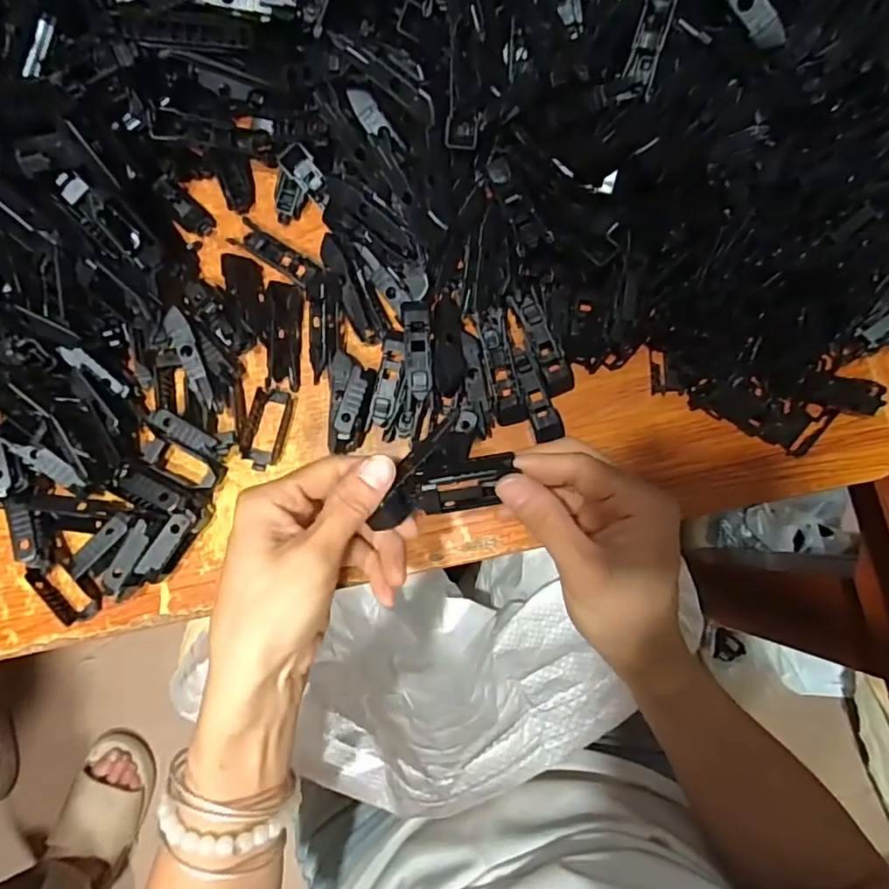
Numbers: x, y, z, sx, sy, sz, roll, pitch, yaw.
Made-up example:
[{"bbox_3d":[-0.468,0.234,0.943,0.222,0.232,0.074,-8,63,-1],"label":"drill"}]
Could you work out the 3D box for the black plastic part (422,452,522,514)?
[{"bbox_3d":[0.011,0.018,0.263,0.043,0.016,0.022,-9,82,-1],"label":"black plastic part"}]

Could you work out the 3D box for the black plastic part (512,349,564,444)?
[{"bbox_3d":[0.058,-0.032,0.353,0.019,0.011,0.059,-15,82,-2],"label":"black plastic part"}]

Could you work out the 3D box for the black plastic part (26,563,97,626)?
[{"bbox_3d":[-0.231,0.088,0.345,0.044,0.013,0.022,42,84,5],"label":"black plastic part"}]

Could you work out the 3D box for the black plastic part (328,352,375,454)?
[{"bbox_3d":[-0.057,-0.024,0.355,0.026,0.022,0.058,1,82,0],"label":"black plastic part"}]

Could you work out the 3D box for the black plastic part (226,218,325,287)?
[{"bbox_3d":[-0.108,-0.124,0.374,0.071,0.014,0.019,33,83,4],"label":"black plastic part"}]

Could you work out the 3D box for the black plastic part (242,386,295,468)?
[{"bbox_3d":[-0.112,-0.010,0.360,0.026,0.008,0.051,9,82,1],"label":"black plastic part"}]

